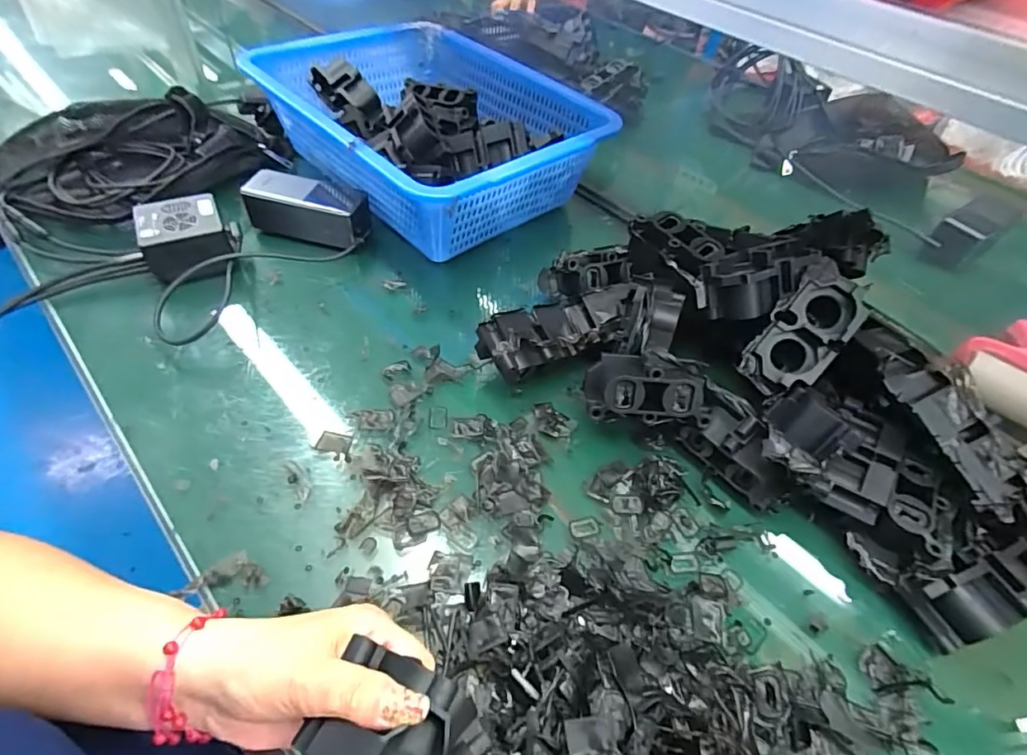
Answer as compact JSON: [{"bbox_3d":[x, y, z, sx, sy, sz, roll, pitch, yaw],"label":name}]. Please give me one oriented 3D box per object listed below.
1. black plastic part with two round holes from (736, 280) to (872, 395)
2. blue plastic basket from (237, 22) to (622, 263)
[{"bbox_3d":[0.239,-0.032,0.424,0.056,0.036,0.109,36,87,22],"label":"black plastic part with two round holes"},{"bbox_3d":[-0.112,-0.318,0.655,0.308,0.118,0.420,-34,62,-29],"label":"blue plastic basket"}]

